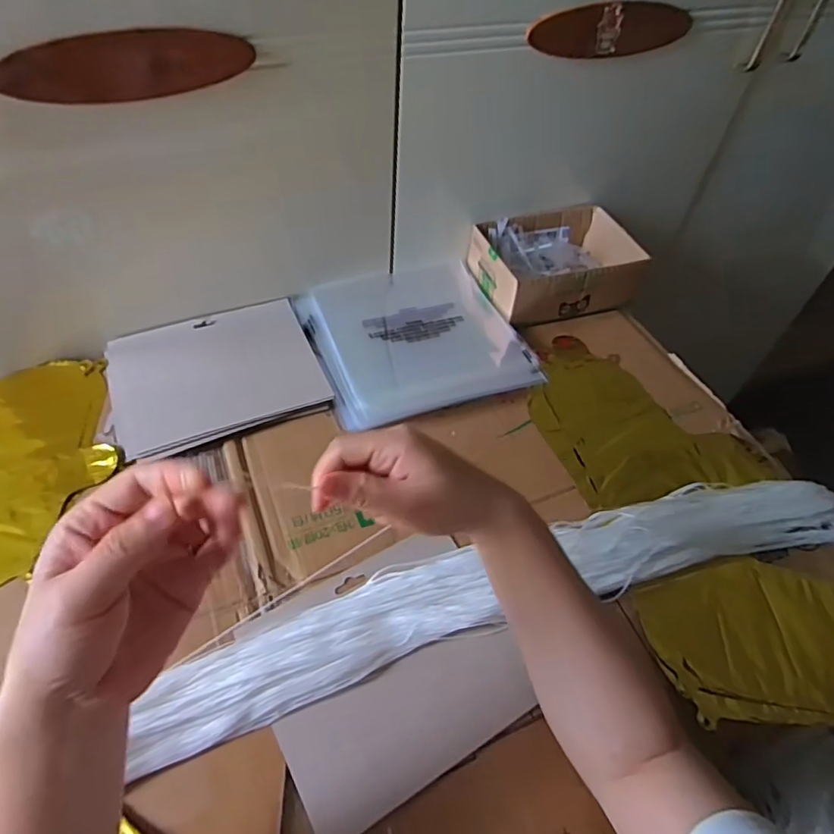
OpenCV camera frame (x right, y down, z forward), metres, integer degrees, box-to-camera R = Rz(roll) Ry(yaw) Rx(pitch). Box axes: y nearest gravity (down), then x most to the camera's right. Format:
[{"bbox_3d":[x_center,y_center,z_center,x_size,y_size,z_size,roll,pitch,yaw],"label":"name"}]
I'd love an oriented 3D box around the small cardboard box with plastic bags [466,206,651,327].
[{"bbox_3d":[0.171,-0.188,0.711,0.182,0.068,0.130,-16,55,-16],"label":"small cardboard box with plastic bags"}]

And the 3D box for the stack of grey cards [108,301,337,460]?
[{"bbox_3d":[-0.209,-0.046,0.596,0.204,0.011,0.161,-18,55,-18],"label":"stack of grey cards"}]

